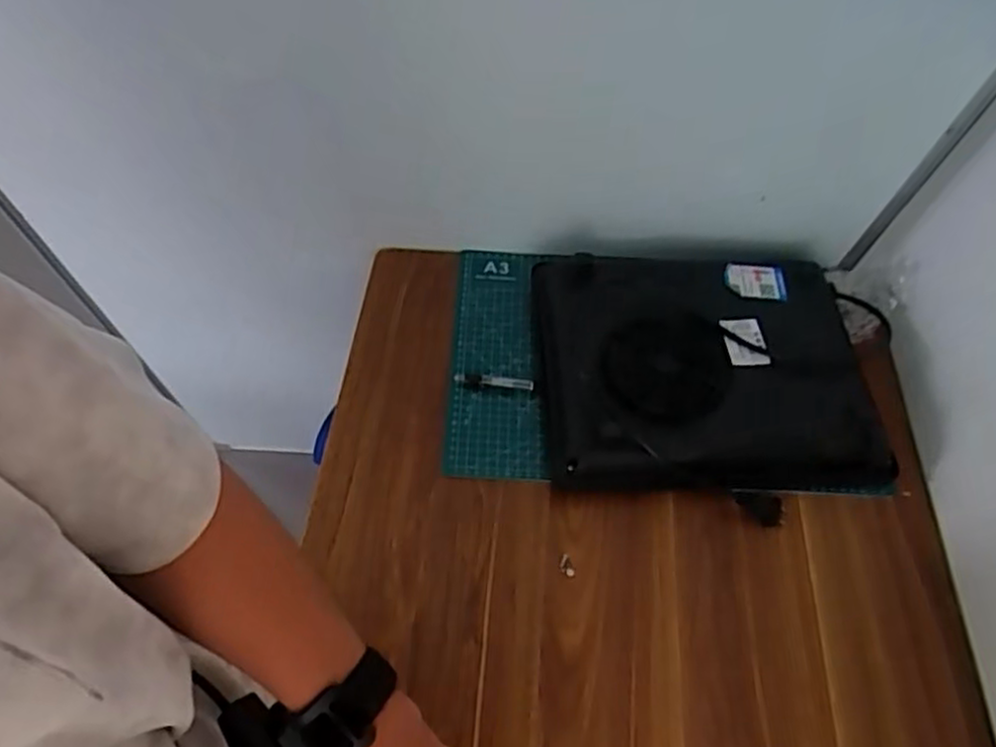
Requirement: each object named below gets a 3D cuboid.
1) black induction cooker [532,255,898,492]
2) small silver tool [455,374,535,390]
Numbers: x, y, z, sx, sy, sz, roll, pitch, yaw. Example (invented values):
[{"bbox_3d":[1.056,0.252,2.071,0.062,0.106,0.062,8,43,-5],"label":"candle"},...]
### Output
[{"bbox_3d":[0.216,-0.007,0.734,0.338,0.063,0.265,-2,57,-3],"label":"black induction cooker"},{"bbox_3d":[-0.004,0.008,0.751,0.082,0.007,0.012,7,57,3],"label":"small silver tool"}]

